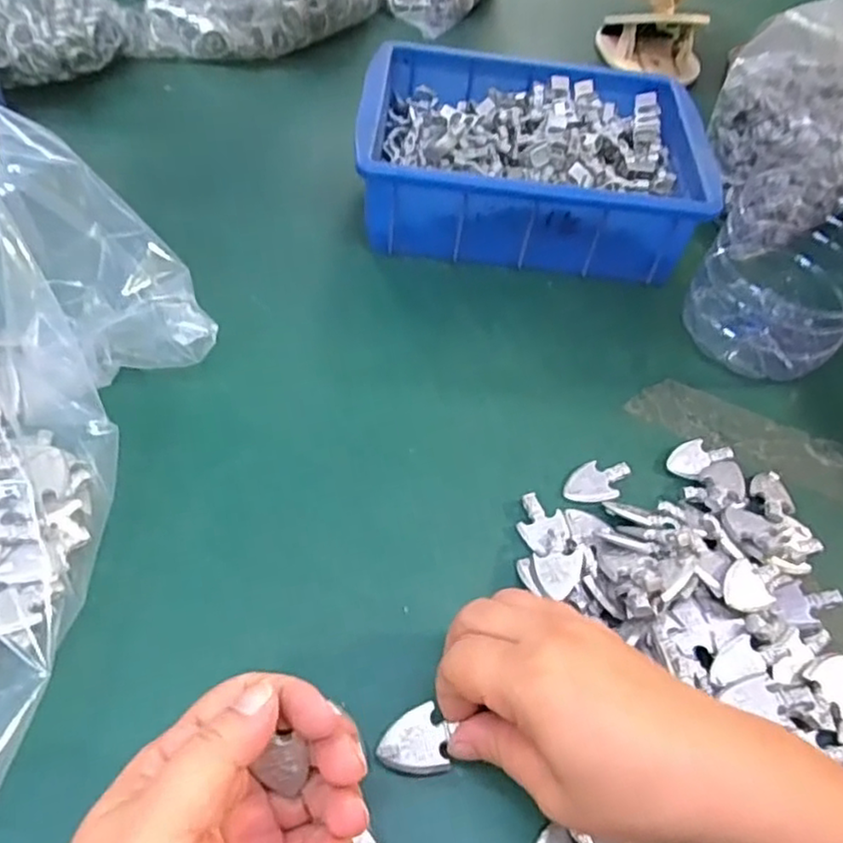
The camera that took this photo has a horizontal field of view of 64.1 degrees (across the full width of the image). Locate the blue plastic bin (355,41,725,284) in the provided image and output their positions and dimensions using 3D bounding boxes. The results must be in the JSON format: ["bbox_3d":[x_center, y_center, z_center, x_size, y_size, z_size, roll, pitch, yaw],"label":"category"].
[{"bbox_3d":[0.079,-0.194,0.513,0.245,0.084,0.172,8,52,-1],"label":"blue plastic bin"}]

